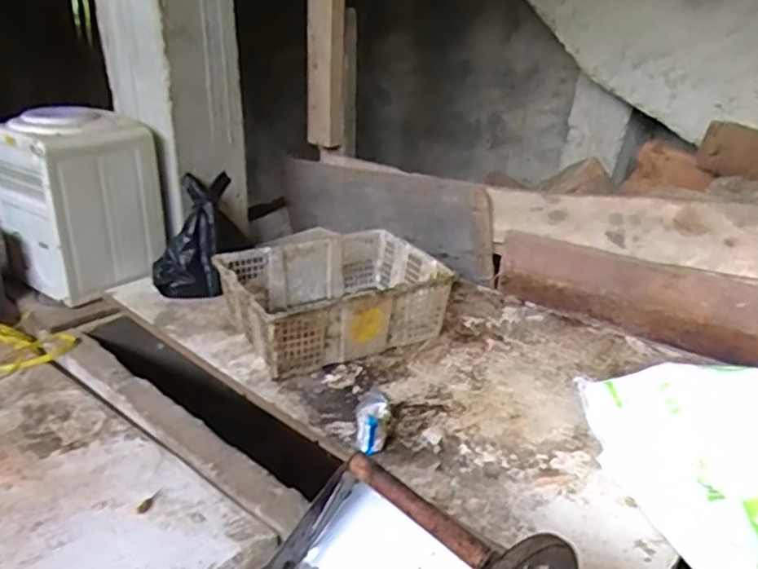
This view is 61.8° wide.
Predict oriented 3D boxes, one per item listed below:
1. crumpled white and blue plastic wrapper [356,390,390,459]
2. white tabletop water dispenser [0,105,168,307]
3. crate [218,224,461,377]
[{"bbox_3d":[-0.010,0.249,1.151,0.055,0.058,0.143,1,25,-1],"label":"crumpled white and blue plastic wrapper"},{"bbox_3d":[-0.786,-0.224,1.671,0.306,0.433,0.313,22,31,36],"label":"white tabletop water dispenser"},{"bbox_3d":[-0.103,0.031,1.495,0.479,0.170,0.336,-12,28,-27],"label":"crate"}]

